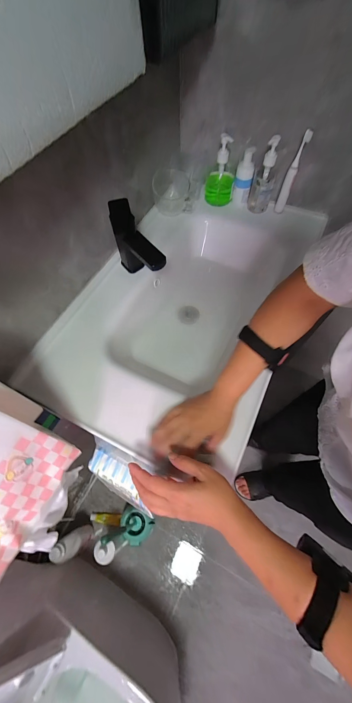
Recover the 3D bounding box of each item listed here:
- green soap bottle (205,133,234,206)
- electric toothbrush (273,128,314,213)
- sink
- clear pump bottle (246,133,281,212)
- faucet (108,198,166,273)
[{"bbox_3d":[0.130,-0.512,0.728,0.078,0.171,0.054,5,63,4],"label":"green soap bottle"},{"bbox_3d":[0.311,-0.473,0.684,0.028,0.195,0.024,16,64,9],"label":"electric toothbrush"},{"bbox_3d":[0.034,-0.127,0.680,0.448,0.139,0.765,24,64,10],"label":"sink"},{"bbox_3d":[0.247,-0.475,0.704,0.062,0.185,0.054,14,64,8],"label":"clear pump bottle"},{"bbox_3d":[-0.085,-0.221,0.585,0.058,0.187,0.163,-39,69,-17],"label":"faucet"}]

